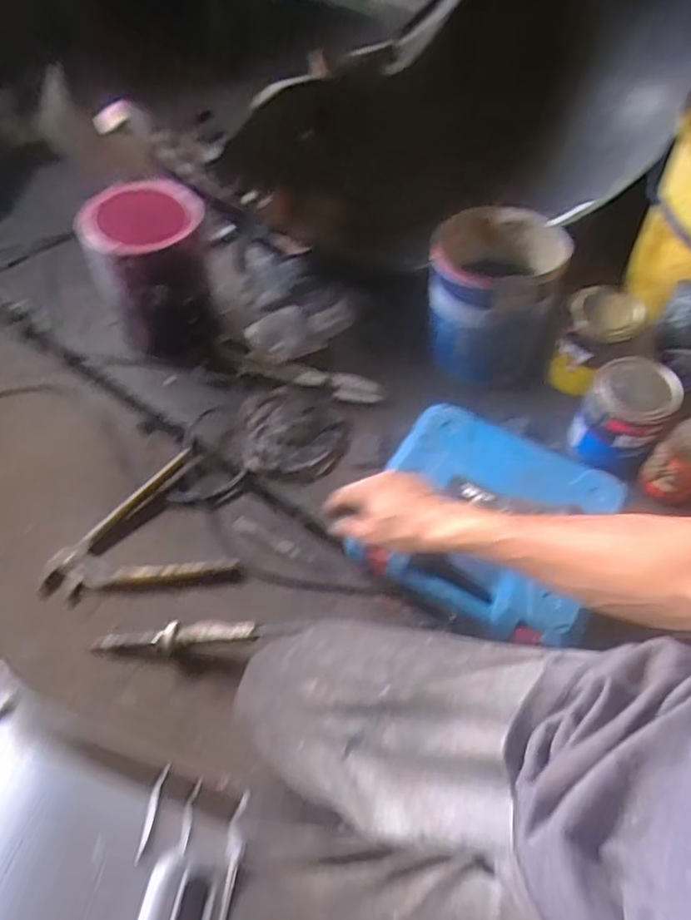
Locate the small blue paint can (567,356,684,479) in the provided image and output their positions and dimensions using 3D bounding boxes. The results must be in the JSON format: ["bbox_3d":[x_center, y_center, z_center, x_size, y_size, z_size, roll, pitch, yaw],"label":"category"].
[{"bbox_3d":[0.363,-0.060,0.806,0.101,0.117,0.110,0,57,0],"label":"small blue paint can"}]

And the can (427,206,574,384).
[{"bbox_3d":[0.206,-0.234,0.892,0.168,0.203,0.165,0,57,0],"label":"can"}]

